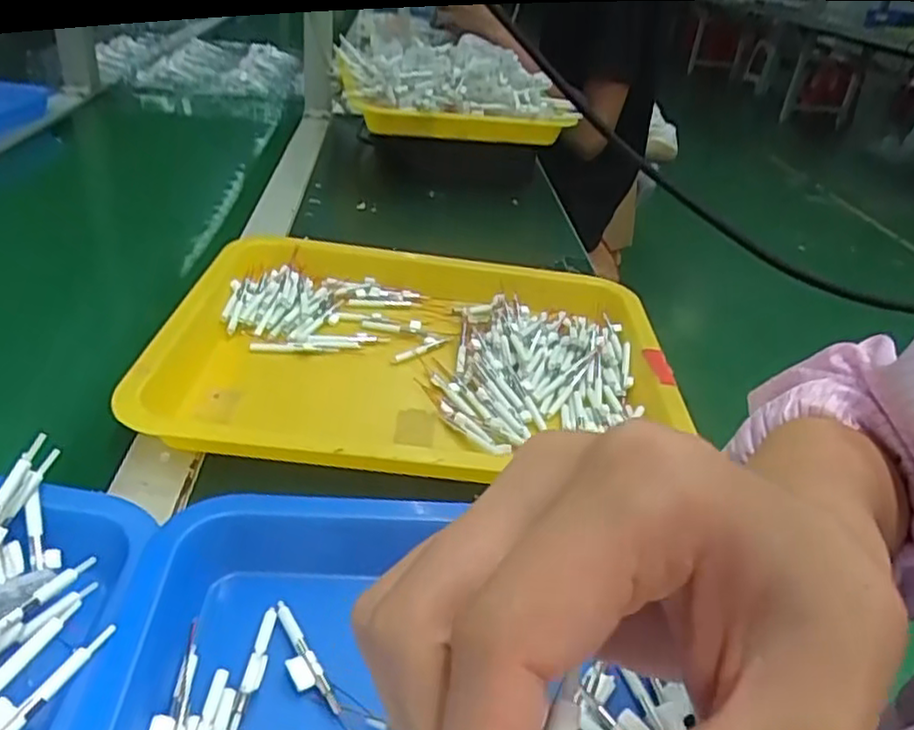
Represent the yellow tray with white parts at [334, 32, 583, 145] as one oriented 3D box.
[{"bbox_3d":[-0.008,-0.347,0.870,0.252,0.088,0.201,0,33,-12],"label":"yellow tray with white parts"}]

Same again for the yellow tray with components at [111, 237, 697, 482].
[{"bbox_3d":[-0.023,-0.007,0.494,0.349,0.046,0.268,2,32,-9],"label":"yellow tray with components"}]

